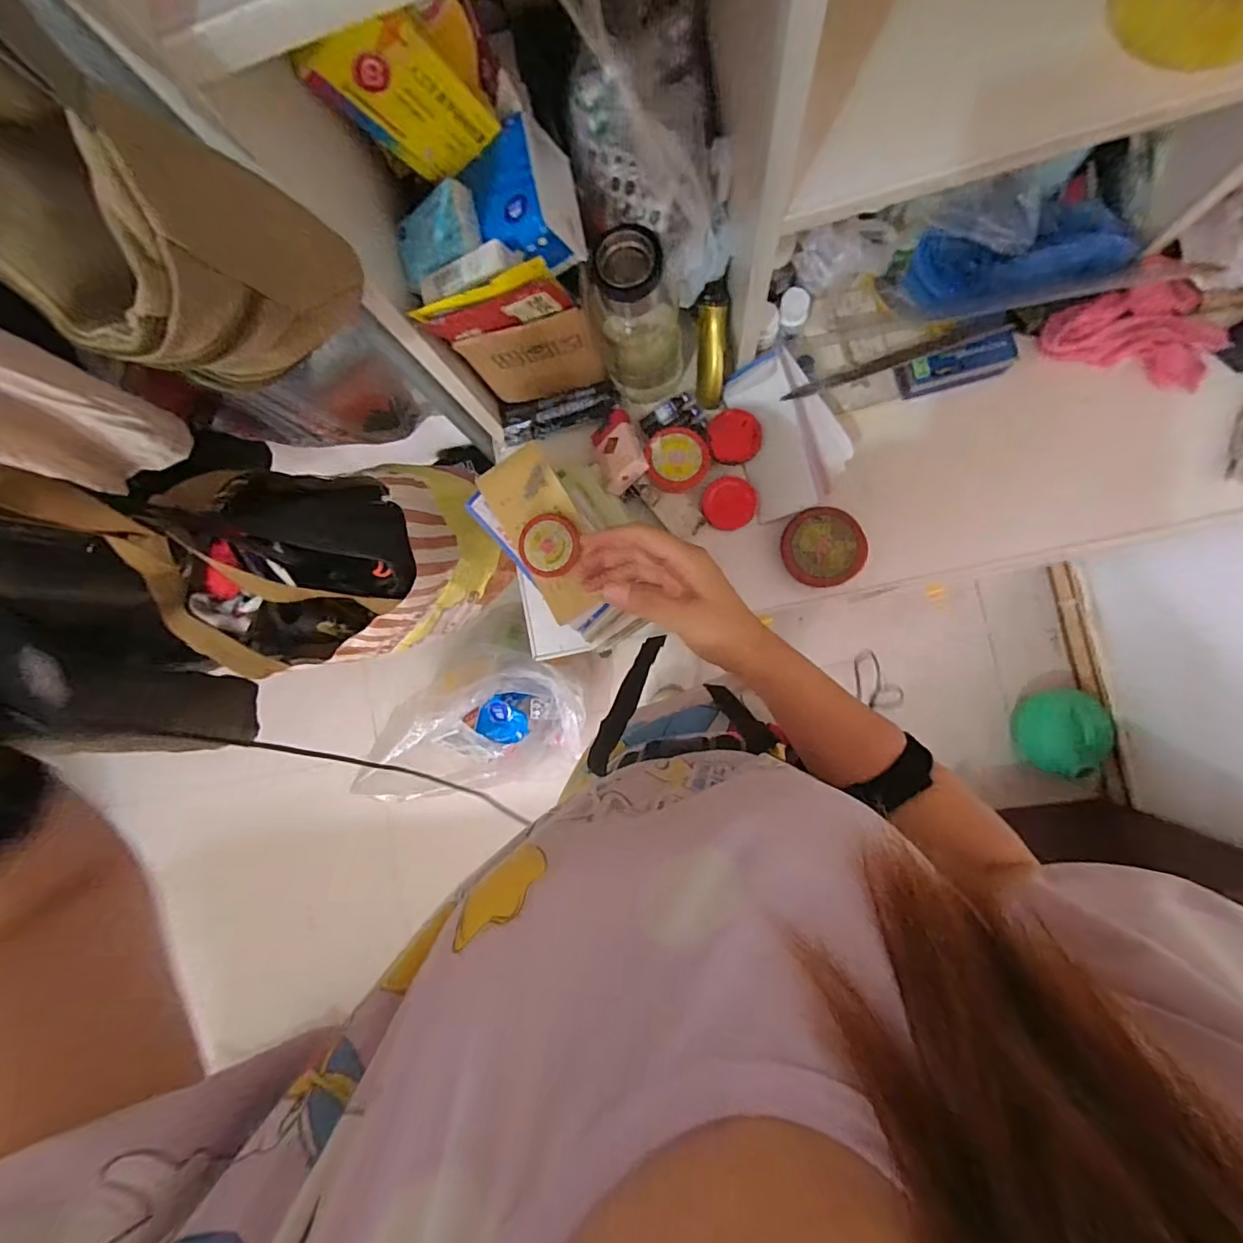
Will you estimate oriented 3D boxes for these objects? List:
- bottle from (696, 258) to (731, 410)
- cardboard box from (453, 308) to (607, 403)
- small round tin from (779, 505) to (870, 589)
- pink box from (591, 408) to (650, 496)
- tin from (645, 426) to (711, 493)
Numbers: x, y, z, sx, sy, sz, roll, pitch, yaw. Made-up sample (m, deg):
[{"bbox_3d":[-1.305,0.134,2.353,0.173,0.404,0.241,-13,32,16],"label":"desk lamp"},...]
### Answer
[{"bbox_3d":[0.099,-0.307,0.604,0.033,0.033,0.141,5,129,9],"label":"bottle"},{"bbox_3d":[-0.085,-0.263,0.560,0.121,0.145,0.018,-13,86,8],"label":"cardboard box"},{"bbox_3d":[0.227,-0.082,0.617,0.087,0.029,0.086,0,88,9],"label":"small round tin"},{"bbox_3d":[-0.003,-0.198,0.640,0.053,0.034,0.096,-20,85,7],"label":"pink box"},{"bbox_3d":[0.066,-0.187,0.643,0.070,0.035,0.070,1,88,9],"label":"tin"}]

